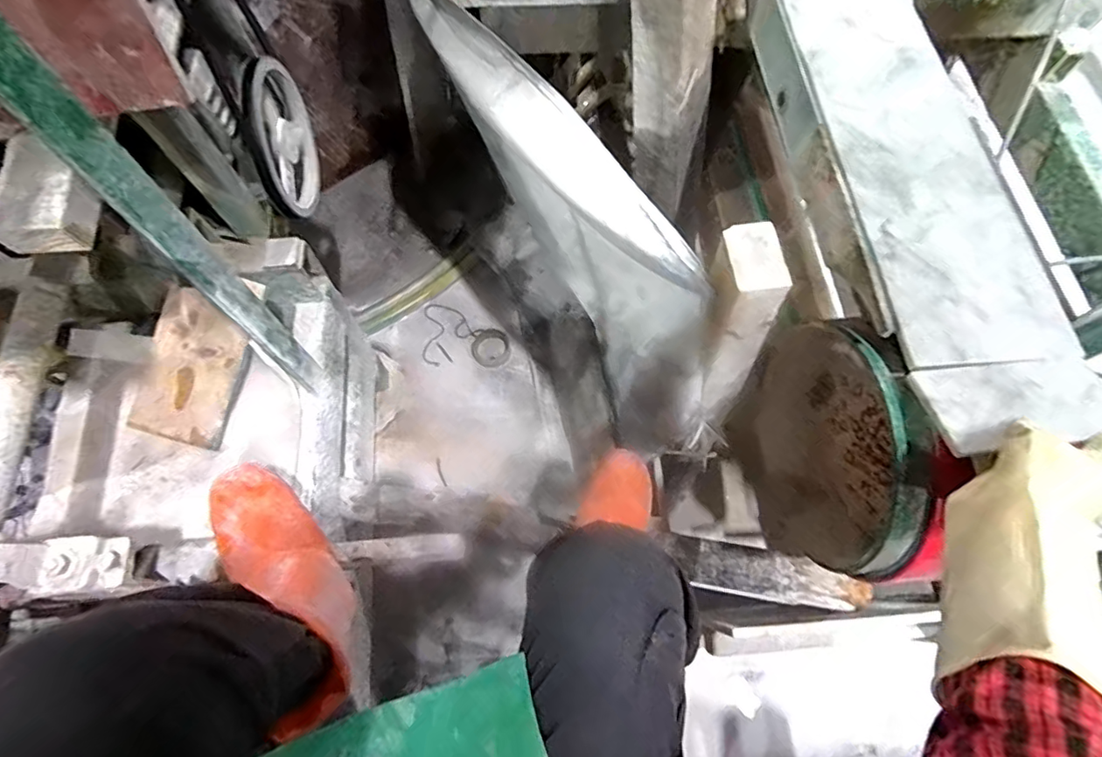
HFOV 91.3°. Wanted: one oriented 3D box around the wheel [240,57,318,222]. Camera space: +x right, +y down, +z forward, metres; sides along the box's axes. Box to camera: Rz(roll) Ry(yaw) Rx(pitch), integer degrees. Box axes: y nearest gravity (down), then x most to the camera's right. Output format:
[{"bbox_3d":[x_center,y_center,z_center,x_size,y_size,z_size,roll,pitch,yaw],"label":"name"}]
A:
[{"bbox_3d":[-0.385,-0.347,0.780,0.024,0.193,0.183,0,68,0],"label":"wheel"}]

